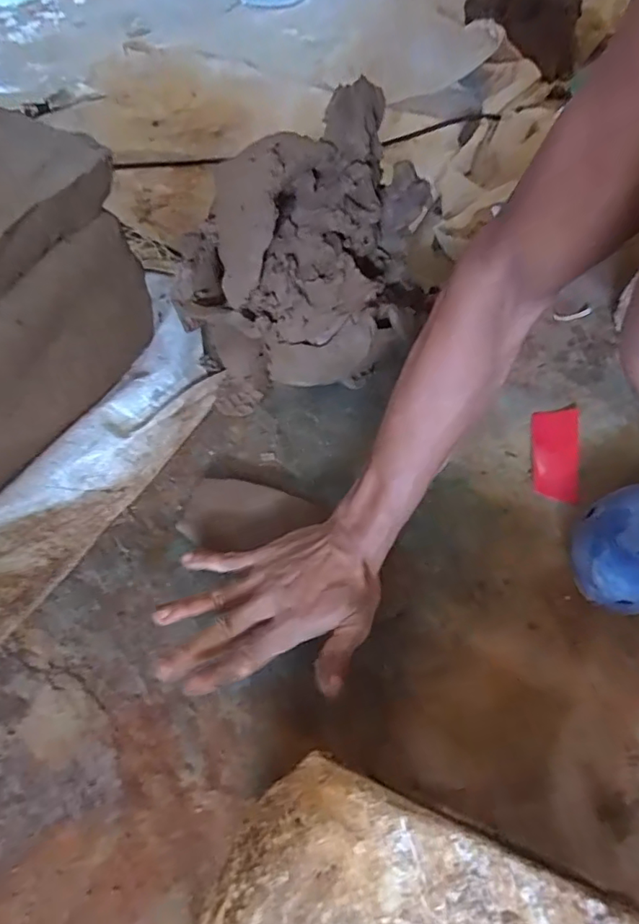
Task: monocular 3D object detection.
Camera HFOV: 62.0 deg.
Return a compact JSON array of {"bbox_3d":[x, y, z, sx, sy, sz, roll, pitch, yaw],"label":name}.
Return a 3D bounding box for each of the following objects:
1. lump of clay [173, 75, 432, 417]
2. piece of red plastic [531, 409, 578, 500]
[{"bbox_3d":[-0.016,-0.189,0.537,0.247,0.214,0.174,-15,59,-8],"label":"lump of clay"},{"bbox_3d":[0.245,-0.013,0.557,0.045,0.004,0.113,10,61,12],"label":"piece of red plastic"}]

